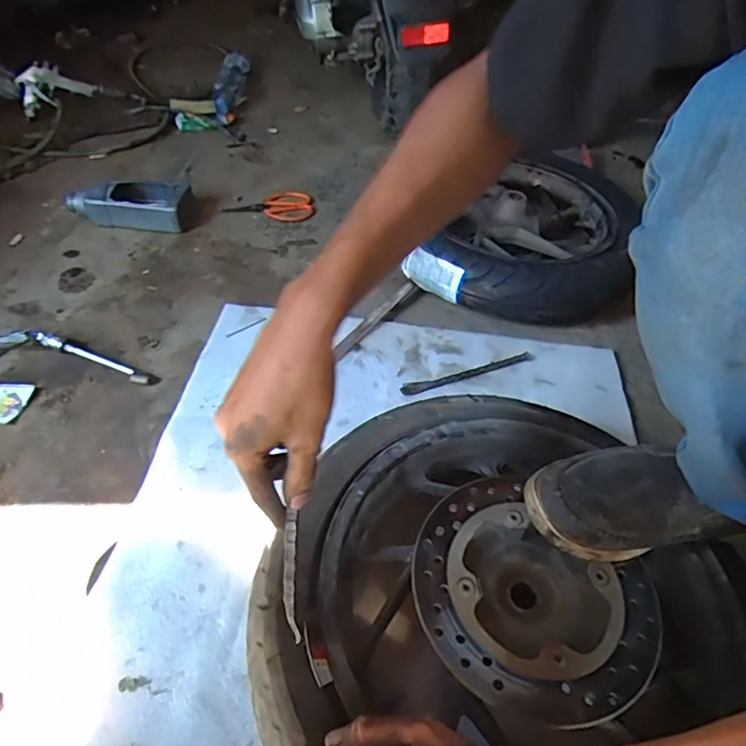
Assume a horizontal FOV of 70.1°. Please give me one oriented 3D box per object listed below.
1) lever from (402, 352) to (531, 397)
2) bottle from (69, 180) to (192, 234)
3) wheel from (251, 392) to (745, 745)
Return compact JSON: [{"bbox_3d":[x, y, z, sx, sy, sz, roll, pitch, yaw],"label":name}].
[{"bbox_3d":[0.145,-0.001,0.797,0.222,0.016,0.023,-15,50,-18],"label":"lever"},{"bbox_3d":[-0.468,-0.319,1.013,0.243,0.062,0.077,1,47,-3],"label":"bottle"},{"bbox_3d":[0.123,0.221,0.517,0.414,0.121,0.423,26,50,18],"label":"wheel"}]

